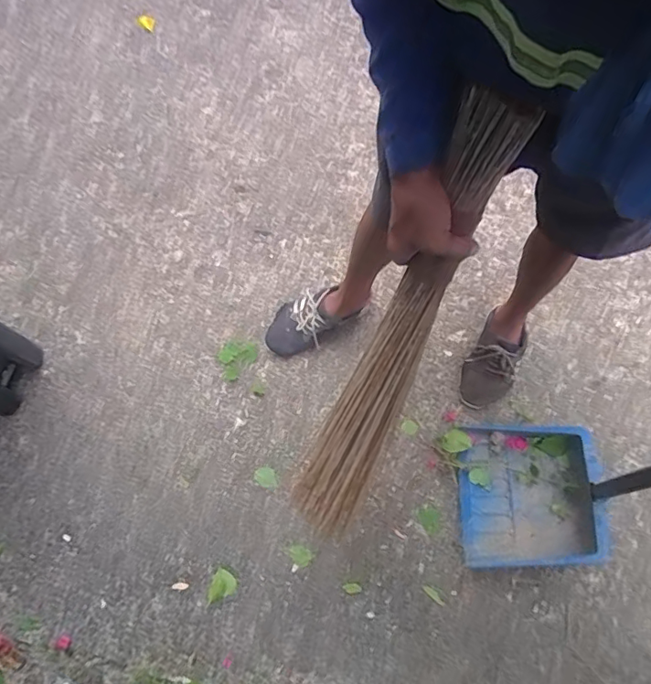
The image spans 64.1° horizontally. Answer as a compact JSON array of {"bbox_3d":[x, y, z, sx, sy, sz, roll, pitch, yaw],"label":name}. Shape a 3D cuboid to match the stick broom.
[{"bbox_3d":[0.067,0.051,0.660,0.091,0.707,0.043,28,41,11],"label":"stick broom"}]

